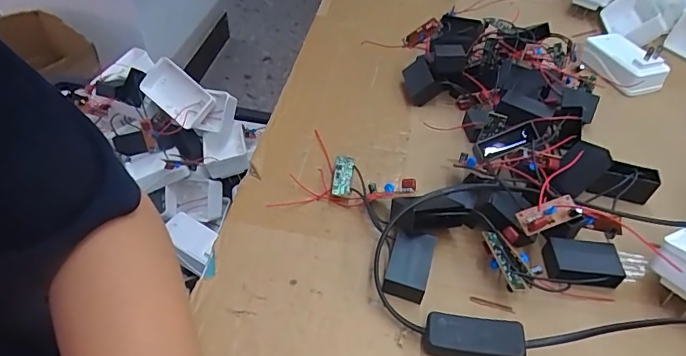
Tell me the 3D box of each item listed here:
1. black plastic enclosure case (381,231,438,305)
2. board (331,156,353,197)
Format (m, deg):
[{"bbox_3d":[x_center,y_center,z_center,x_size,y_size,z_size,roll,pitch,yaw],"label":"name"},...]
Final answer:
[{"bbox_3d":[0.047,0.061,0.326,0.028,0.020,0.046,15,46,9],"label":"black plastic enclosure case"},{"bbox_3d":[0.000,-0.001,0.381,0.016,0.005,0.039,2,54,6],"label":"board"}]

